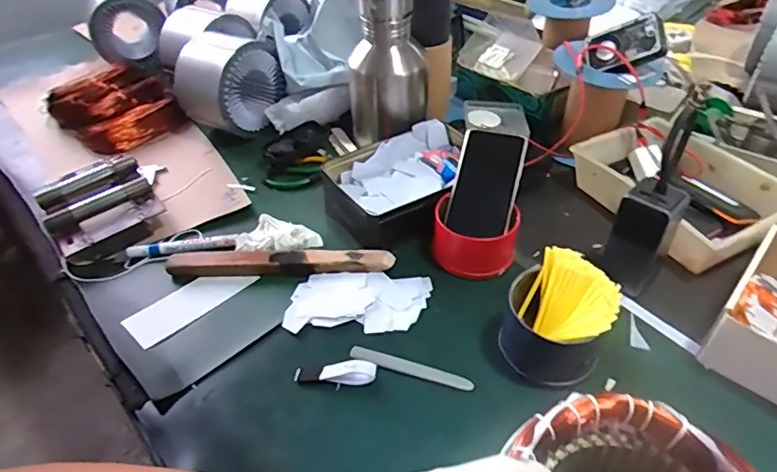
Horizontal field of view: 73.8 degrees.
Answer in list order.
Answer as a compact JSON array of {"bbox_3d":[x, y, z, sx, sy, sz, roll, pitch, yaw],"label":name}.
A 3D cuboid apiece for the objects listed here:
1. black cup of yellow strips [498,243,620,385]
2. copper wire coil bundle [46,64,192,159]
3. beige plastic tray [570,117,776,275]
[{"bbox_3d":[0.171,0.085,0.528,0.099,0.090,0.105,-3,43,2],"label":"black cup of yellow strips"},{"bbox_3d":[-0.496,-0.236,0.945,0.177,0.058,0.212,-36,51,-29],"label":"copper wire coil bundle"},{"bbox_3d":[0.389,-0.063,0.694,0.177,0.062,0.250,-20,45,-15],"label":"beige plastic tray"}]

